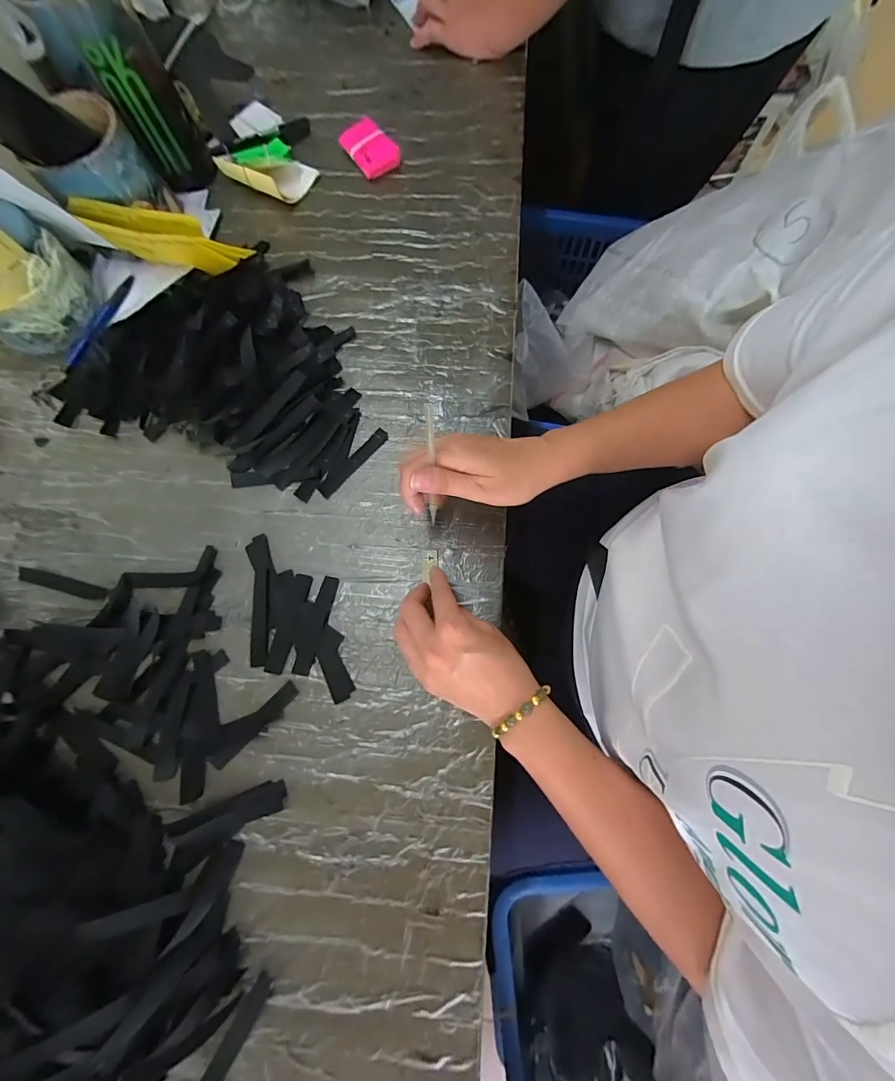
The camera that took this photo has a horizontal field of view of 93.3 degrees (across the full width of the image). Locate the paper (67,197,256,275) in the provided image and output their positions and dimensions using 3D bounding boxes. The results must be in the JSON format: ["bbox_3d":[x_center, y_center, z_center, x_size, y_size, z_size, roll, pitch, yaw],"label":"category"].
[{"bbox_3d":[-0.302,-0.327,0.462,0.164,0.071,0.032,12,77,5],"label":"paper"}]

